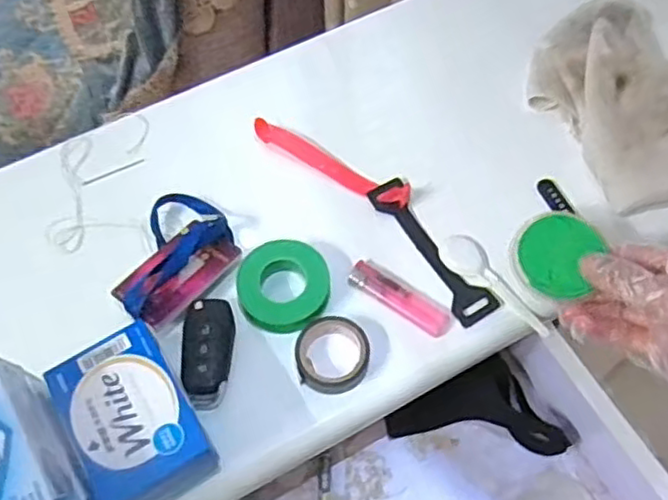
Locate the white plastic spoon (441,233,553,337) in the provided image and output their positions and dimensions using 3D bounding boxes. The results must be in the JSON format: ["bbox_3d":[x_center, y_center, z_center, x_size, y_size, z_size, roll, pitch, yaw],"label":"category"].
[{"bbox_3d":[0.121,0.024,0.493,0.030,0.005,0.099,-40,68,-18],"label":"white plastic spoon"}]

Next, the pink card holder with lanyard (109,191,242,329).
[{"bbox_3d":[-0.124,0.001,0.498,0.079,0.027,0.099,41,70,20],"label":"pink card holder with lanyard"}]

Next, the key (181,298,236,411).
[{"bbox_3d":[-0.089,0.071,0.461,0.032,0.013,0.076,2,62,2],"label":"key"}]

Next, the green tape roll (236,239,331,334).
[{"bbox_3d":[-0.036,0.026,0.482,0.065,0.019,0.063,0,62,1],"label":"green tape roll"}]

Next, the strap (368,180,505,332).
[{"bbox_3d":[0.073,-0.001,0.504,0.030,0.011,0.130,-30,65,-14],"label":"strap"}]

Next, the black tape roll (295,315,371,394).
[{"bbox_3d":[0.000,0.072,0.463,0.052,0.019,0.052,0,62,1],"label":"black tape roll"}]

